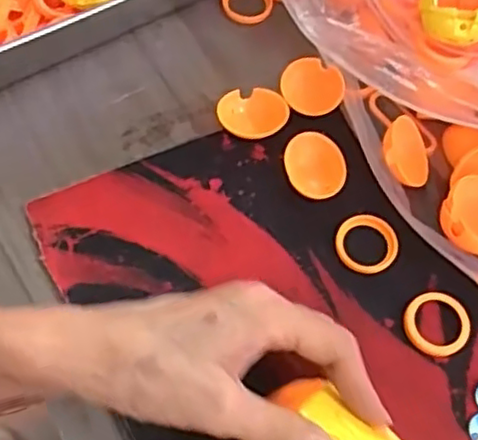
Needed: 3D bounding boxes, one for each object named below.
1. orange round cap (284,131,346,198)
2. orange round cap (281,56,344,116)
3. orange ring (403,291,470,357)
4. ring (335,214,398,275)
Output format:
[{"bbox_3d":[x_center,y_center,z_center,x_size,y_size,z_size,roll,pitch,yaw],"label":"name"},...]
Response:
[{"bbox_3d":[0.046,-0.032,0.406,0.034,0.013,0.041,-5,63,-6],"label":"orange round cap"},{"bbox_3d":[0.046,-0.084,0.427,0.039,0.011,0.035,17,63,6],"label":"orange round cap"},{"bbox_3d":[0.109,0.057,0.371,0.036,0.004,0.035,1,63,-2],"label":"orange ring"},{"bbox_3d":[0.075,0.014,0.391,0.037,0.006,0.034,1,63,-2],"label":"ring"}]

